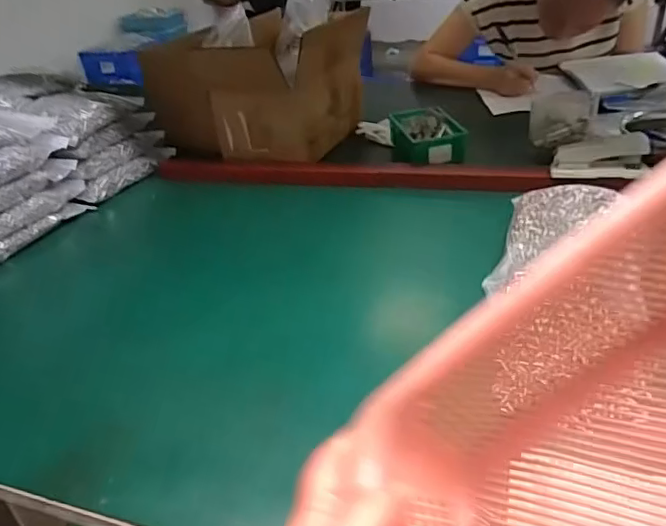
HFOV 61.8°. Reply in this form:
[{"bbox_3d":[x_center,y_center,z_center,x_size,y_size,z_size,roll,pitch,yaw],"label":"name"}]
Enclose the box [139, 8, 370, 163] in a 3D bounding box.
[{"bbox_3d":[-0.137,-0.313,0.997,0.294,0.188,0.261,9,35,24],"label":"box"}]

